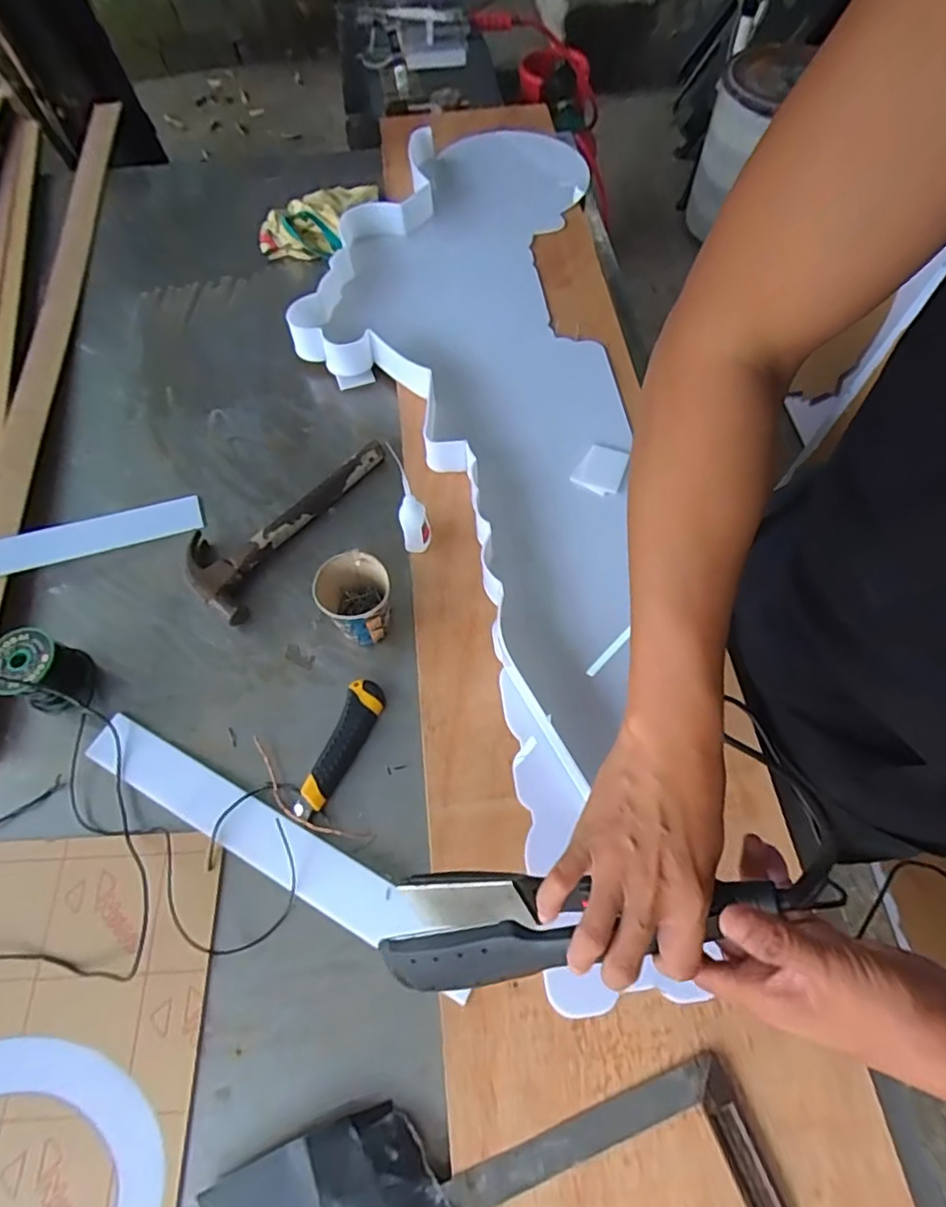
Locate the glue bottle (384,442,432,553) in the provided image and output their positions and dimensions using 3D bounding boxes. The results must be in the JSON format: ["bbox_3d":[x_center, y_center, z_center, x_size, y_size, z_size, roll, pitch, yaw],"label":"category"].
[{"bbox_3d":[-0.071,-0.115,0.660,0.032,0.141,0.021,-23,51,-11],"label":"glue bottle"}]

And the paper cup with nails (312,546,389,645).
[{"bbox_3d":[-0.124,-0.001,0.651,0.074,0.091,0.078,-1,64,3],"label":"paper cup with nails"}]

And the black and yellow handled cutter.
[{"bbox_3d":[-0.134,0.149,0.613,0.039,0.023,0.145,16,66,11],"label":"black and yellow handled cutter"}]

